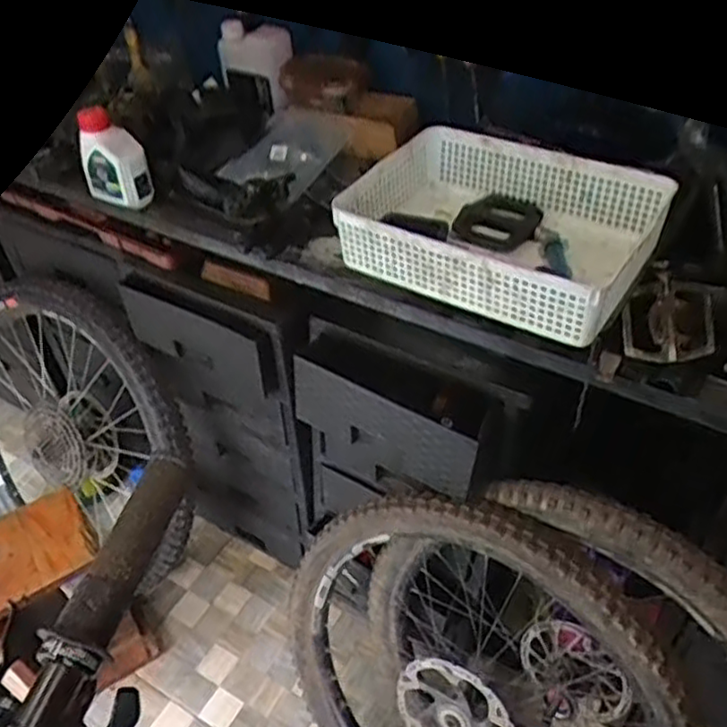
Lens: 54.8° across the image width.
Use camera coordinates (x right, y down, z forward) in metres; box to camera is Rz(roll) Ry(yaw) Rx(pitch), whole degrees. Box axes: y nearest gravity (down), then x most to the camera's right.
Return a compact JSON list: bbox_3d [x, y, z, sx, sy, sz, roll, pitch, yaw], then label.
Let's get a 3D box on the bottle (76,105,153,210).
[{"bbox_3d":[-0.403,-0.328,1.120,0.098,0.129,0.061,13,45,16],"label":"bottle"}]

